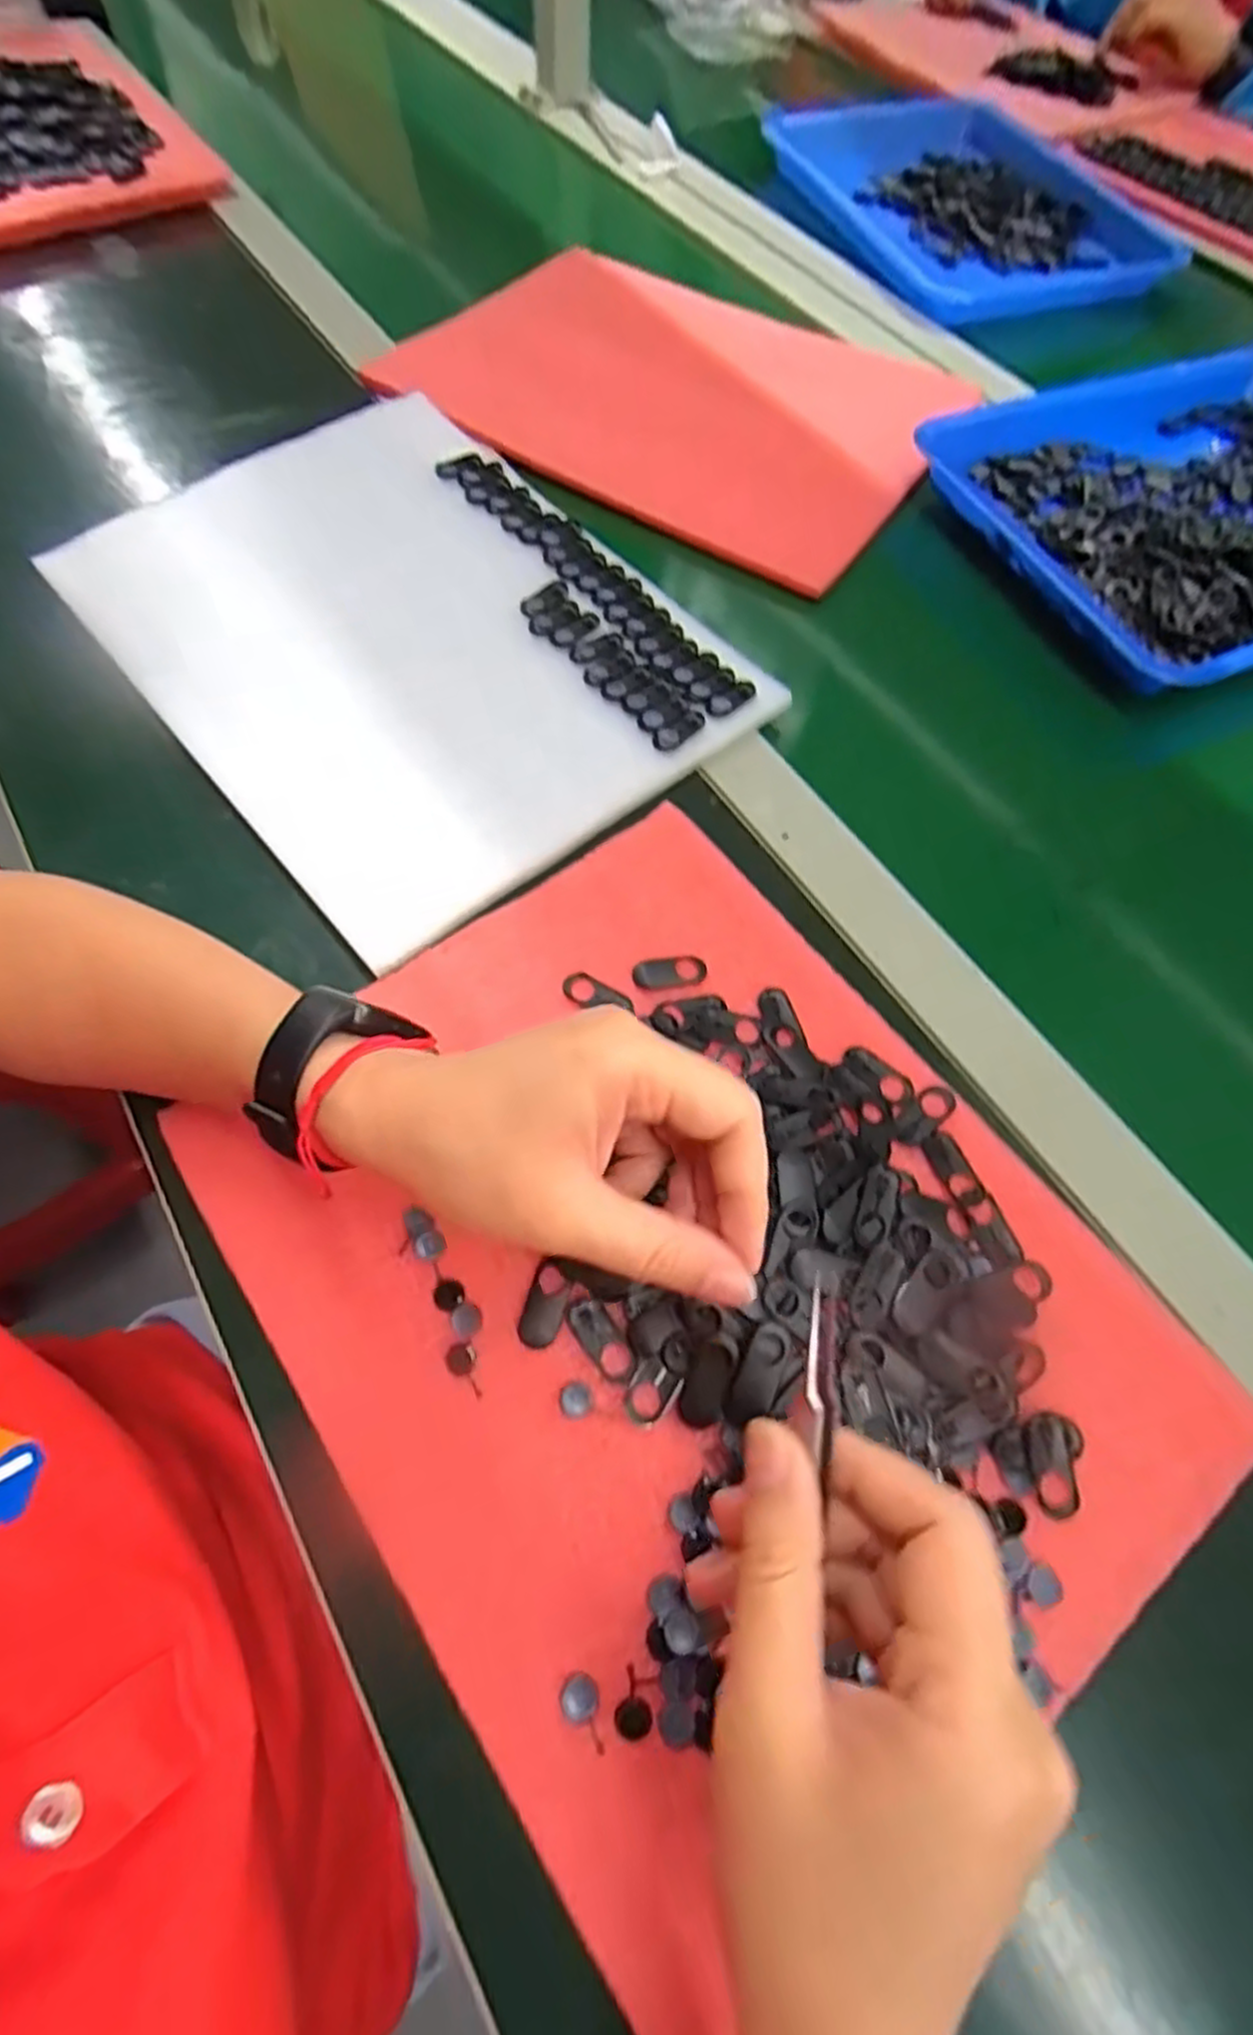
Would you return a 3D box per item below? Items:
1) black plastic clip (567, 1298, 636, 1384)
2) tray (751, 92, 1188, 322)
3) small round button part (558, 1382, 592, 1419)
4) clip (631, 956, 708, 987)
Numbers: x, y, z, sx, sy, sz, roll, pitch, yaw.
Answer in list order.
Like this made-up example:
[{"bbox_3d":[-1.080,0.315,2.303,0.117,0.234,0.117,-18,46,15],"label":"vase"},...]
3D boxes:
[{"bbox_3d":[-0.008,0.114,0.277,0.013,0.004,0.030,-34,70,-17],"label":"black plastic clip"},{"bbox_3d":[0.314,-0.748,0.715,0.286,0.037,0.365,-17,66,-11],"label":"tray"},{"bbox_3d":[-0.017,0.131,0.268,0.011,0.004,0.010,1,64,-2],"label":"small round button part"},{"bbox_3d":[0.019,-0.020,0.340,0.031,0.004,0.014,-2,64,-3],"label":"clip"}]

